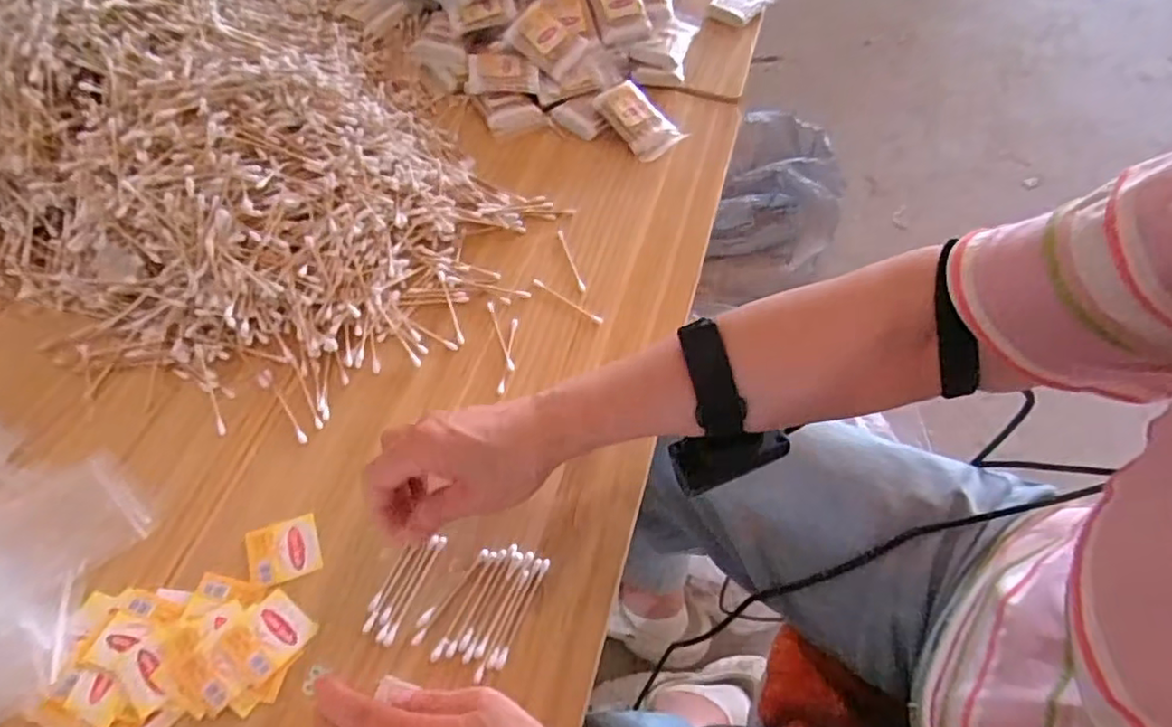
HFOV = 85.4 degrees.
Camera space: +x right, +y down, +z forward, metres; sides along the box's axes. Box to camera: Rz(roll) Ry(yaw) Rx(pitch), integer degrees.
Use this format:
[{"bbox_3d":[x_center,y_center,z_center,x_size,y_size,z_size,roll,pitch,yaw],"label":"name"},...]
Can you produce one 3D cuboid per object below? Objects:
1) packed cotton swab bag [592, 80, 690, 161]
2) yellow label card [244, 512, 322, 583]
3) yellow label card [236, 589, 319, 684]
[{"bbox_3d":[0.059,-0.272,0.706,0.060,0.018,0.094,-40,86,-17],"label":"packed cotton swab bag"},{"bbox_3d":[-0.205,0.126,0.432,0.043,0.006,0.040,-17,67,-12],"label":"yellow label card"},{"bbox_3d":[-0.202,0.171,0.406,0.044,0.006,0.043,-38,68,-25],"label":"yellow label card"}]

